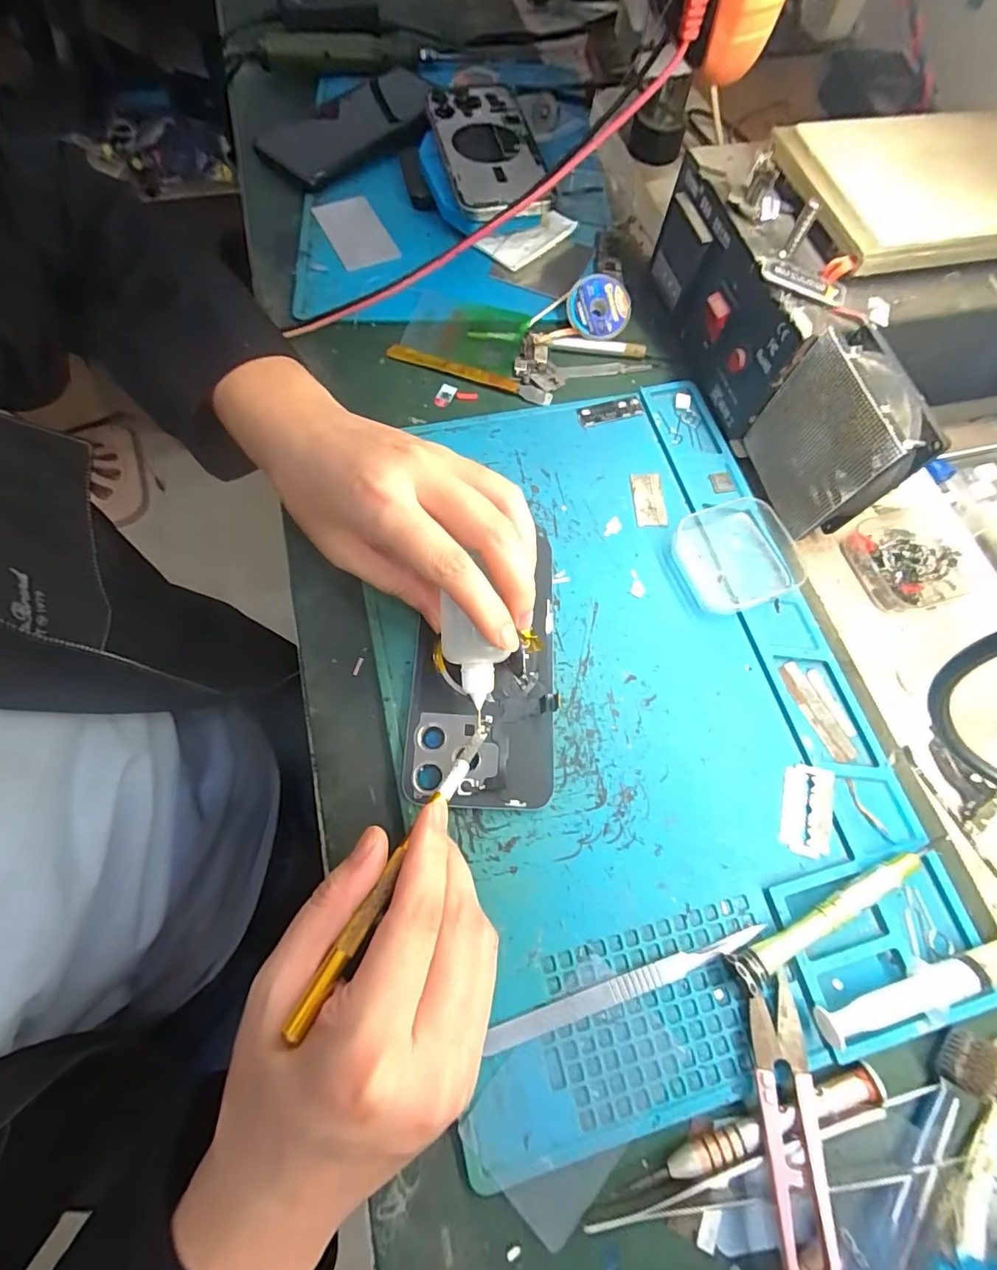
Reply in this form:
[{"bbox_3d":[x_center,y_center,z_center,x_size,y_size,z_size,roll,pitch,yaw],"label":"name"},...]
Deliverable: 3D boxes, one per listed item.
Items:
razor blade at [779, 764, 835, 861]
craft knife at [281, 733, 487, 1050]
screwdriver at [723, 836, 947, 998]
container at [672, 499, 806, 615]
[{"bbox_3d":[0.155,0.088,0.246,0.023,0.004,0.043,12,72,11],"label":"razor blade"},{"bbox_3d":[-0.039,0.092,0.204,0.008,0.006,0.131,29,48,8],"label":"craft knife"},{"bbox_3d":[0.162,0.125,0.226,0.123,0.013,0.018,-26,72,-11],"label":"screwdriver"},{"bbox_3d":[0.142,-0.048,0.290,0.068,0.016,0.063,-20,71,-9],"label":"container"}]

